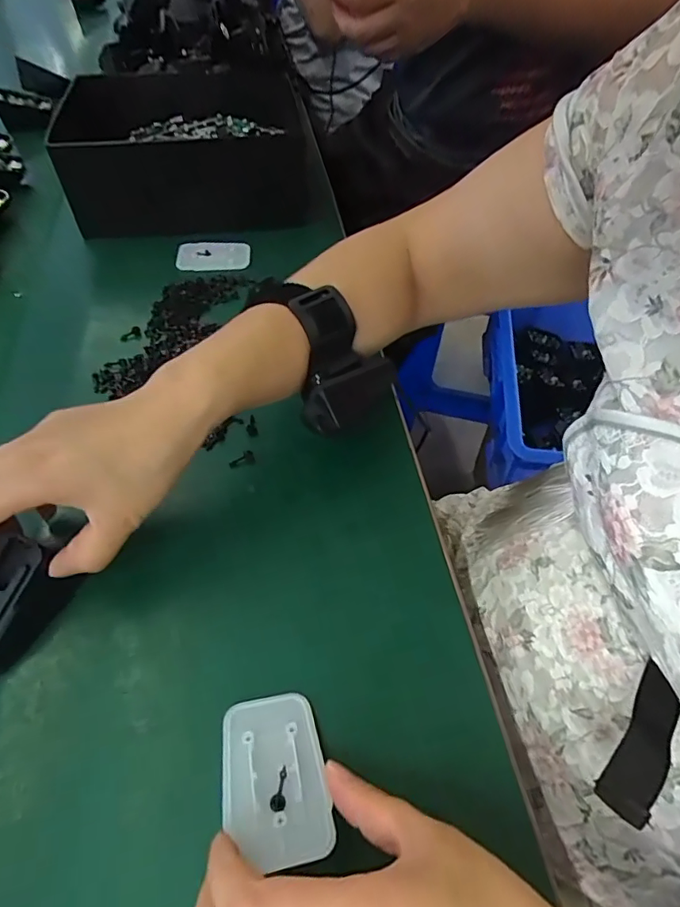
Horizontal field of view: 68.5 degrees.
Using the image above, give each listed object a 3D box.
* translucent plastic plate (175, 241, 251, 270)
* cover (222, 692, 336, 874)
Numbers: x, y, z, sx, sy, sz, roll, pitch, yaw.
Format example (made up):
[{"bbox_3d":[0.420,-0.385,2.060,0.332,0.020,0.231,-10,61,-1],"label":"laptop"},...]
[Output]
[{"bbox_3d":[-0.127,-0.200,0.499,0.071,0.008,0.043,-9,54,-8],"label":"translucent plastic plate"},{"bbox_3d":[-0.030,0.144,0.226,0.044,0.004,0.068,-2,35,-14],"label":"cover"}]

